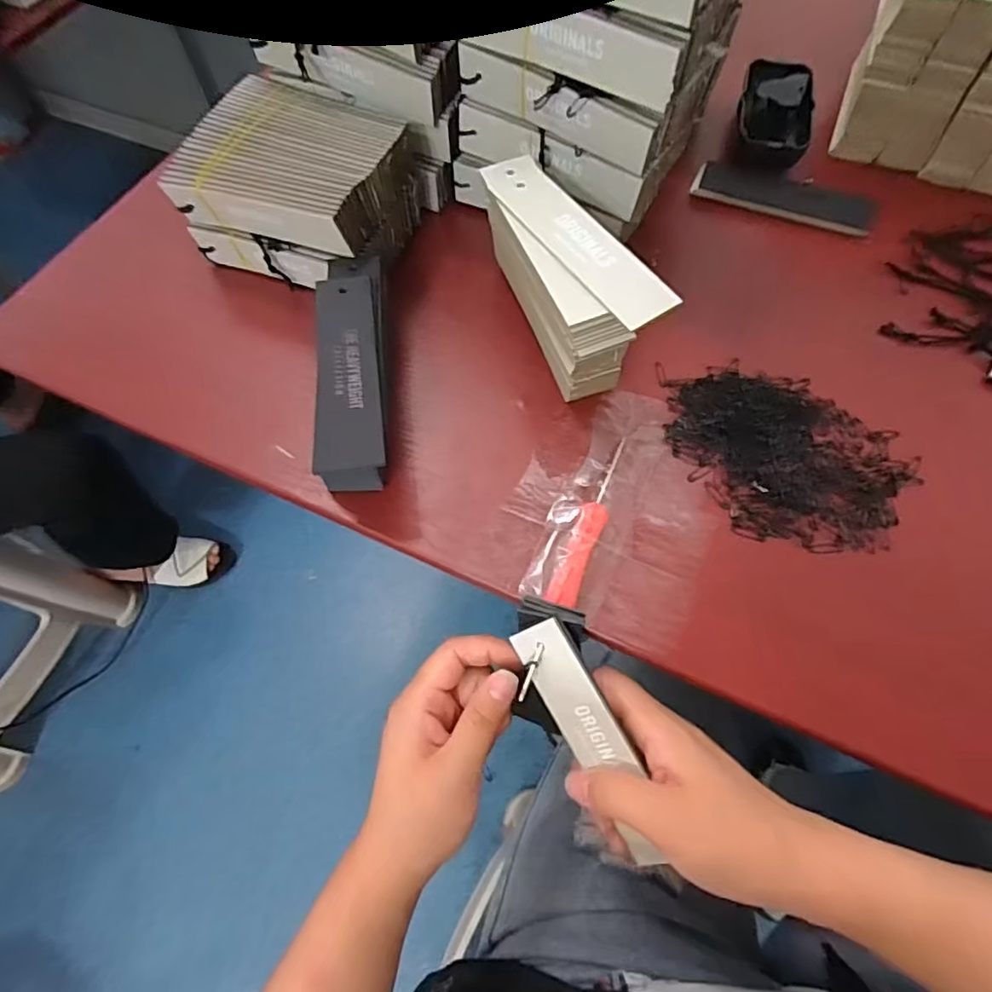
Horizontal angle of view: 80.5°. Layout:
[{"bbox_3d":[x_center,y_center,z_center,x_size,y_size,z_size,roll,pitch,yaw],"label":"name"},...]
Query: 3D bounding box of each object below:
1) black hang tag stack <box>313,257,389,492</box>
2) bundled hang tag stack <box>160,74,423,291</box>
[{"bbox_3d":[-0.078,-0.071,0.337,0.042,0.048,0.149,-7,64,-3],"label":"black hang tag stack"},{"bbox_3d":[-0.126,-0.201,0.380,0.130,0.064,0.109,17,65,9],"label":"bundled hang tag stack"}]

